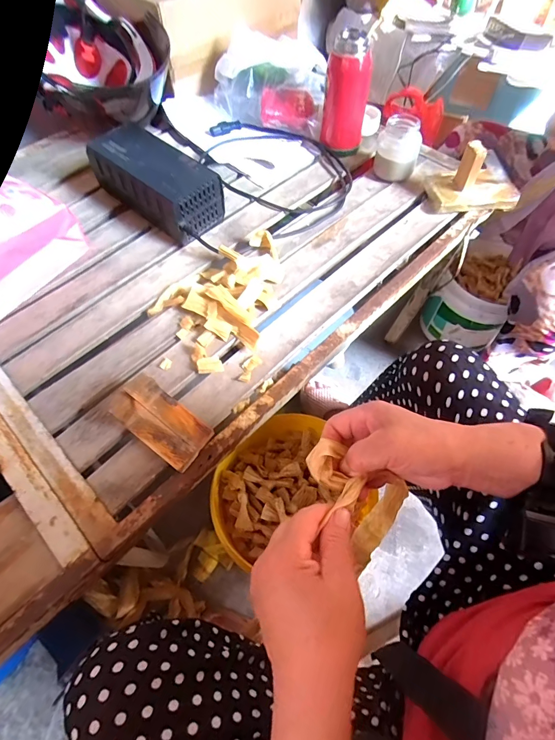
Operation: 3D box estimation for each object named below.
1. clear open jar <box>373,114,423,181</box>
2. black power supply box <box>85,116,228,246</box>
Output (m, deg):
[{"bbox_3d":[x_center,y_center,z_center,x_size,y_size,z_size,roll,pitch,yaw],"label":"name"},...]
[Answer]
[{"bbox_3d":[0.224,-0.407,0.695,0.076,0.091,0.060,16,62,9],"label":"clear open jar"},{"bbox_3d":[-0.201,-0.317,0.640,0.205,0.103,0.107,37,67,19],"label":"black power supply box"}]

